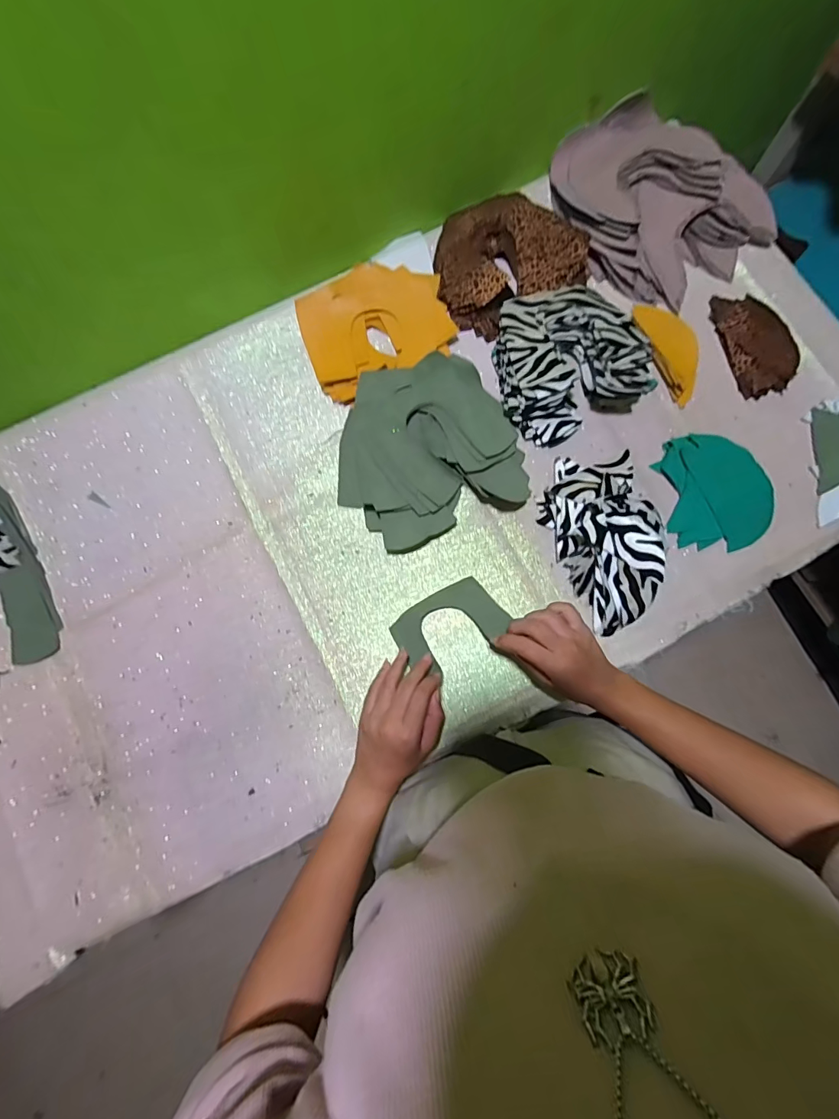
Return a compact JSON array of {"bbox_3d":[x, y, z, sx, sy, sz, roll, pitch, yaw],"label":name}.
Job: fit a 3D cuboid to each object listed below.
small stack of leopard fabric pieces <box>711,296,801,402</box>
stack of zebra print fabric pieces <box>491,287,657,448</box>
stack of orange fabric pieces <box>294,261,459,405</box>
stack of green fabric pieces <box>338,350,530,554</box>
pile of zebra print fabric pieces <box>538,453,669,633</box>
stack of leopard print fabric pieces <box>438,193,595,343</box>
[{"bbox_3d":[0.428,-0.276,0.567,0.080,0.018,0.139,-17,78,-2],"label":"small stack of leopard fabric pieces"},{"bbox_3d":[0.178,-0.249,0.546,0.181,0.064,0.176,-24,78,-4],"label":"stack of zebra print fabric pieces"},{"bbox_3d":[-0.055,-0.301,0.575,0.186,0.033,0.159,-22,78,-3],"label":"stack of orange fabric pieces"},{"bbox_3d":[0.005,-0.131,0.536,0.219,0.056,0.201,-23,78,-4],"label":"stack of green fabric pieces"},{"bbox_3d":[0.212,-0.026,0.507,0.111,0.056,0.202,-10,78,-1],"label":"pile of zebra print fabric pieces"},{"bbox_3d":[0.109,-0.399,0.589,0.191,0.038,0.167,-30,79,-5],"label":"stack of leopard print fabric pieces"}]

